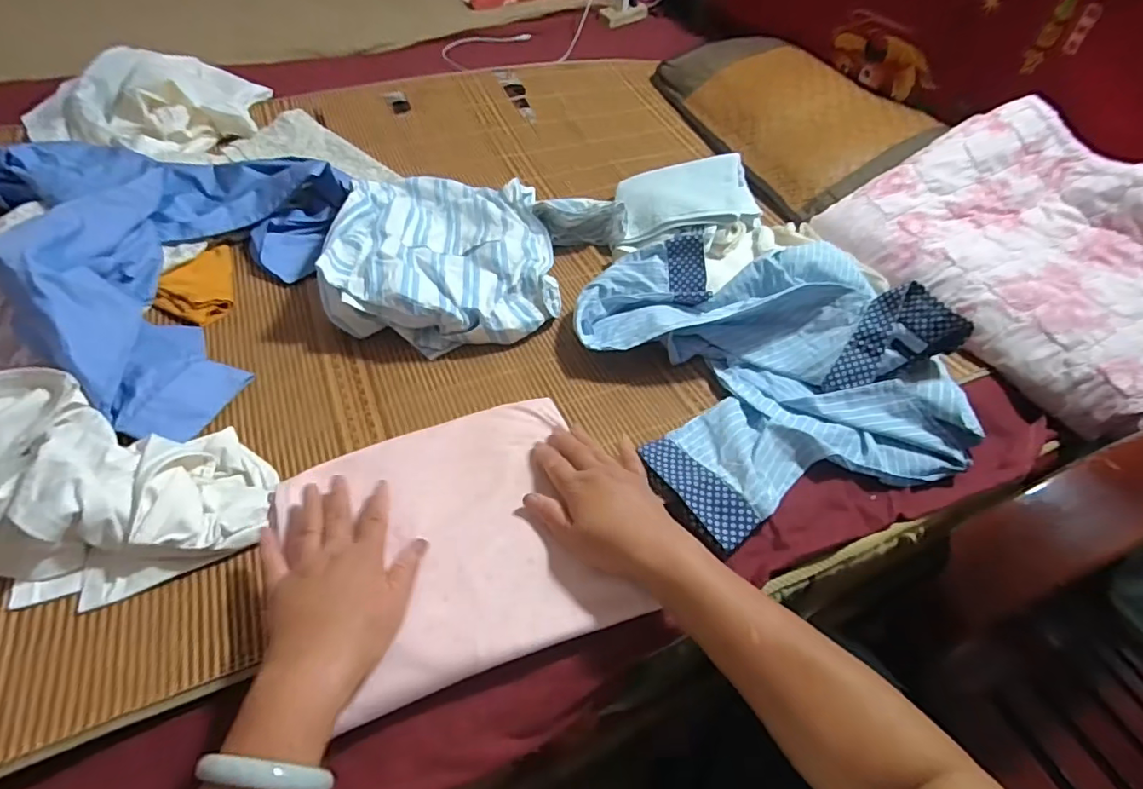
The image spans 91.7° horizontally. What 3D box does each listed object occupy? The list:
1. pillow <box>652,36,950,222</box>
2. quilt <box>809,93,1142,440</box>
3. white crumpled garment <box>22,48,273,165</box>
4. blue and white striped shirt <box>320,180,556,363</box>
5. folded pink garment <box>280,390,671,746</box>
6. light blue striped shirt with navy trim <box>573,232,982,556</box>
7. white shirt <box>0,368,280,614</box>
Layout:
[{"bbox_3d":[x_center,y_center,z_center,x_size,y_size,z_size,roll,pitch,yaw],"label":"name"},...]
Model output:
[{"bbox_3d":[0.400,-0.536,1.043,0.299,0.102,0.564,-11,52,-14],"label":"pillow"},{"bbox_3d":[0.601,-0.191,0.698,0.349,0.086,0.438,-28,59,-4],"label":"quilt"},{"bbox_3d":[-0.682,-0.477,0.896,0.308,0.077,0.294,17,49,8],"label":"white crumpled garment"},{"bbox_3d":[-0.160,-0.196,0.725,0.261,0.079,0.319,-2,49,-8],"label":"blue and white striped shirt"},{"bbox_3d":[-0.105,0.114,0.483,0.259,0.029,0.248,-14,52,-18],"label":"folded pink garment"},{"bbox_3d":[0.213,-0.057,0.621,0.362,0.100,0.380,-13,53,-15],"label":"light blue striped shirt with navy trim"},{"bbox_3d":[-0.415,0.073,0.463,0.323,0.068,0.166,10,49,2],"label":"white shirt"}]

